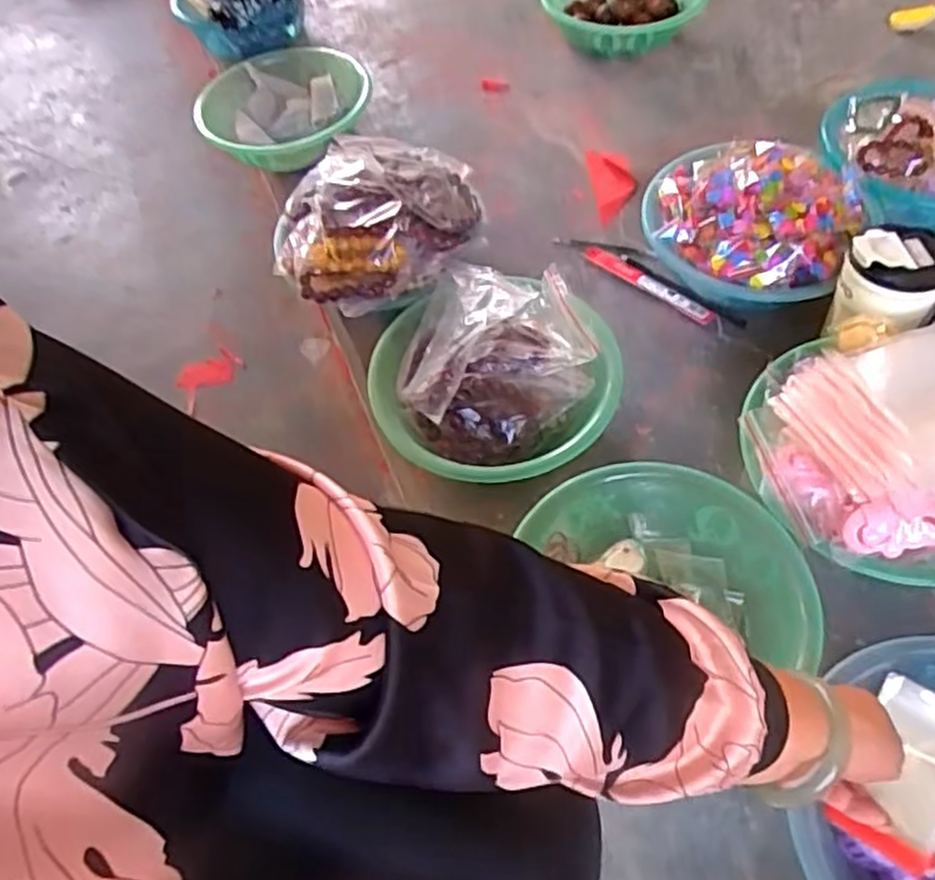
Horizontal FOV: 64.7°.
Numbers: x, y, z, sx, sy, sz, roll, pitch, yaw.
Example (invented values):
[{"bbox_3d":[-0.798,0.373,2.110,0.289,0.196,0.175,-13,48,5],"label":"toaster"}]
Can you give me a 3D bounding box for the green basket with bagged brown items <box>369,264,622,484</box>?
[{"bbox_3d":[0.021,-0.062,0.716,0.220,0.079,0.242,-35,61,-17],"label":"green basket with bagged brown items"}]

